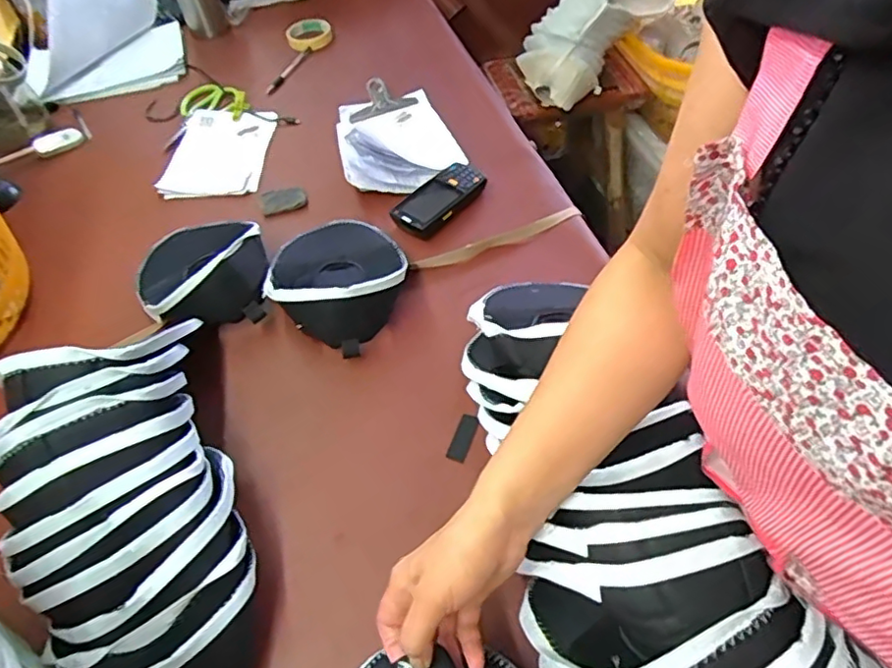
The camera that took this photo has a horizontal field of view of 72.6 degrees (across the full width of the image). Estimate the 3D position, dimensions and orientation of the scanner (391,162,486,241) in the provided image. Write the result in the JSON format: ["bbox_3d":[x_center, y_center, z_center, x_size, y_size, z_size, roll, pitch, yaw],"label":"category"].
[{"bbox_3d":[-0.008,-0.193,0.867,0.076,0.030,0.147,31,60,28],"label":"scanner"}]

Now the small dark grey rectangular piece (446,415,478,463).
[{"bbox_3d":[0.018,0.112,0.653,0.021,0.006,0.052,23,65,2],"label":"small dark grey rectangular piece"}]

